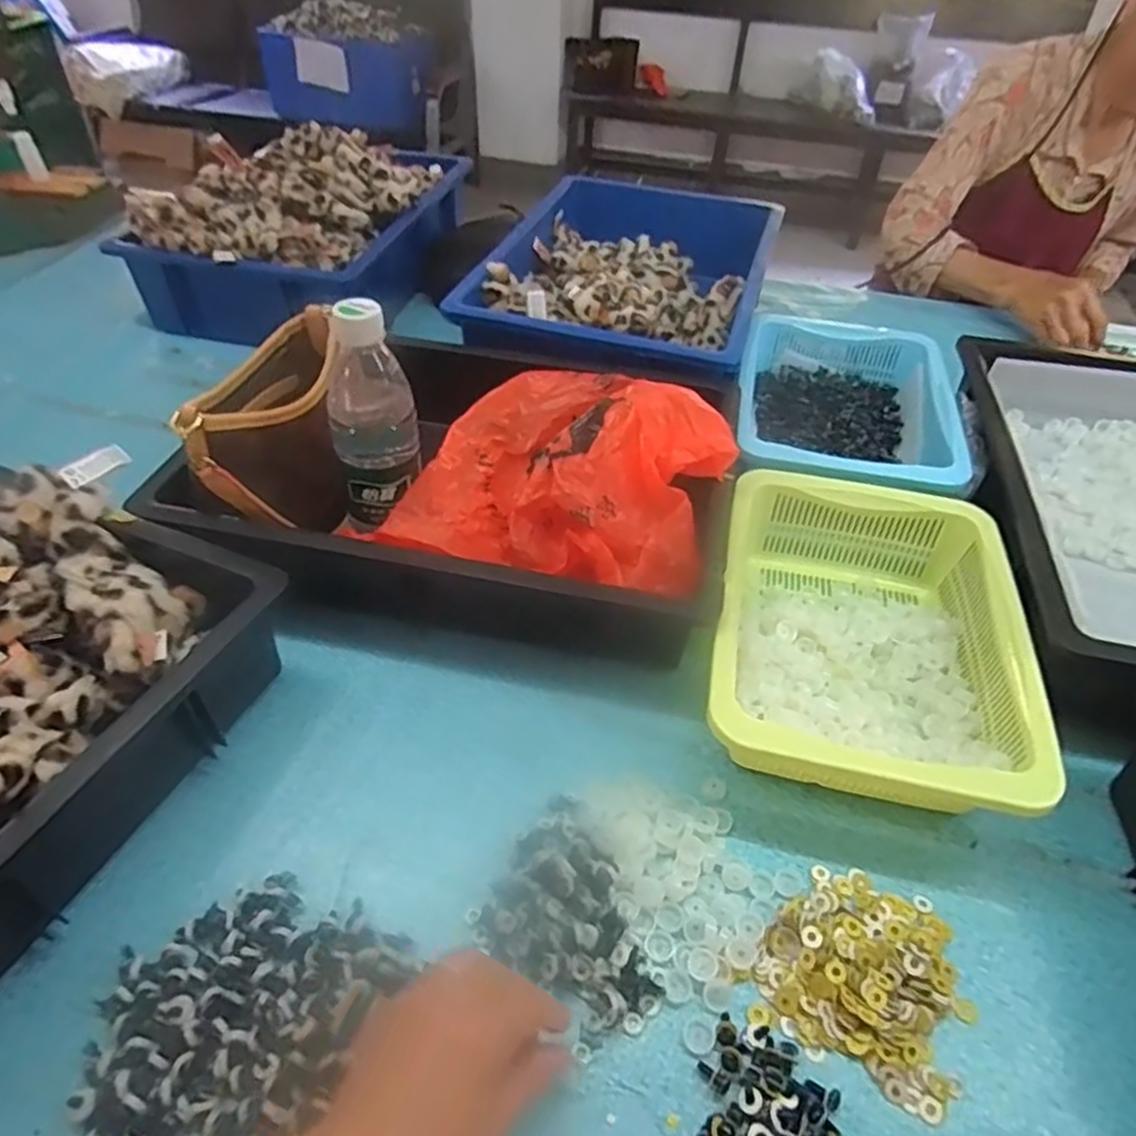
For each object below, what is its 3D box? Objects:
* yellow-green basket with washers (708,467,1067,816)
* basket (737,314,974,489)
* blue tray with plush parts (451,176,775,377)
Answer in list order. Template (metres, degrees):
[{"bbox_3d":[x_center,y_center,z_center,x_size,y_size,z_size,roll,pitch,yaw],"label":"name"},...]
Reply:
[{"bbox_3d":[0.212,0.046,0.547,0.203,0.079,0.282,12,45,7],"label":"yellow-green basket with washers"},{"bbox_3d":[0.279,-0.167,0.759,0.211,0.071,0.311,9,45,7],"label":"basket"},{"bbox_3d":[0.085,-0.371,0.931,0.316,0.085,0.496,13,46,11],"label":"blue tray with plush parts"}]

